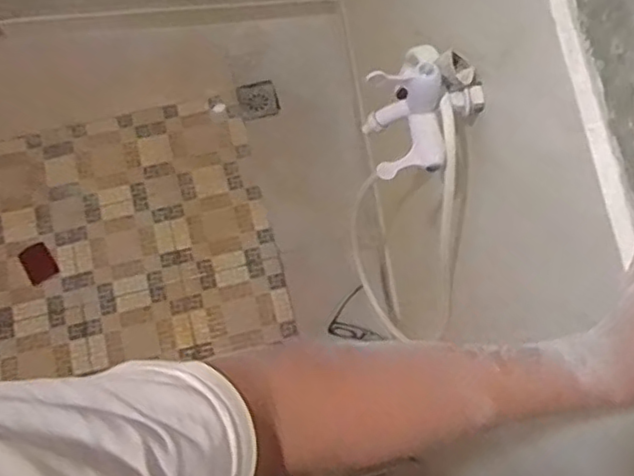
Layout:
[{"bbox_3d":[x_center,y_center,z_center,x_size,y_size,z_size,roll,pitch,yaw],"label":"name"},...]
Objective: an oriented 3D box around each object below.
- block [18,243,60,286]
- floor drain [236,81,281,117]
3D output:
[{"bbox_3d":[-0.710,0.065,1.657,0.073,0.016,0.109,-34,75,-11],"label":"block"},{"bbox_3d":[-0.170,-0.401,1.884,0.108,0.022,0.101,-13,72,-5],"label":"floor drain"}]

